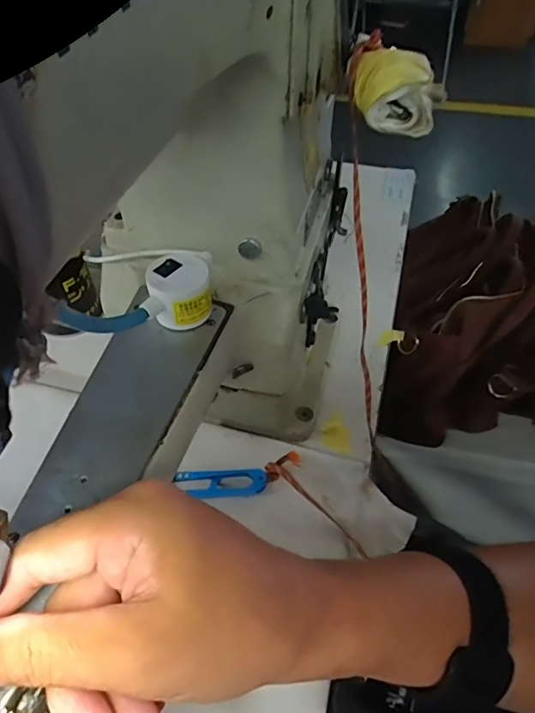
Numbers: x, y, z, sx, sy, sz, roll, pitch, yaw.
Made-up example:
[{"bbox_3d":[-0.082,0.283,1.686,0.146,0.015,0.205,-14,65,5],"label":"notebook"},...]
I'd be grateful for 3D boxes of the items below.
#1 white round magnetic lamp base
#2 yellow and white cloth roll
[{"bbox_3d":[-0.054,-0.037,0.295,0.038,0.034,0.034,-10,51,-6],"label":"white round magnetic lamp base"},{"bbox_3d":[0.063,-0.130,0.238,0.042,0.026,0.034,10,52,10],"label":"yellow and white cloth roll"}]

